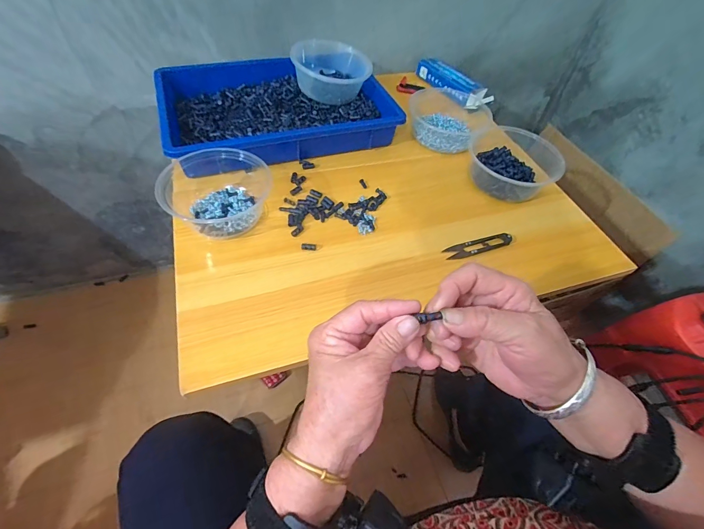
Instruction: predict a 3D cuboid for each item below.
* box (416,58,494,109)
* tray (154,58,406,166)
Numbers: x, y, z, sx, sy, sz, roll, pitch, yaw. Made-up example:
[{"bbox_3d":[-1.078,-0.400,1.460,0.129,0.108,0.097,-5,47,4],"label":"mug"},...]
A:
[{"bbox_3d":[0.206,-0.381,0.721,0.052,0.033,0.181,-31,62,-25],"label":"box"},{"bbox_3d":[-0.128,-0.270,0.591,0.357,0.056,0.253,-16,57,-17],"label":"tray"}]

